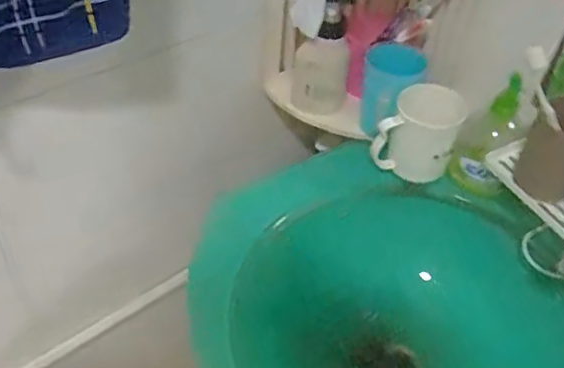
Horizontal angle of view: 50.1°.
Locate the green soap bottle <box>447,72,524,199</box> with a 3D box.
[{"bbox_3d":[0.250,-0.052,0.728,0.069,0.152,0.074,-16,49,-22],"label":"green soap bottle"}]

